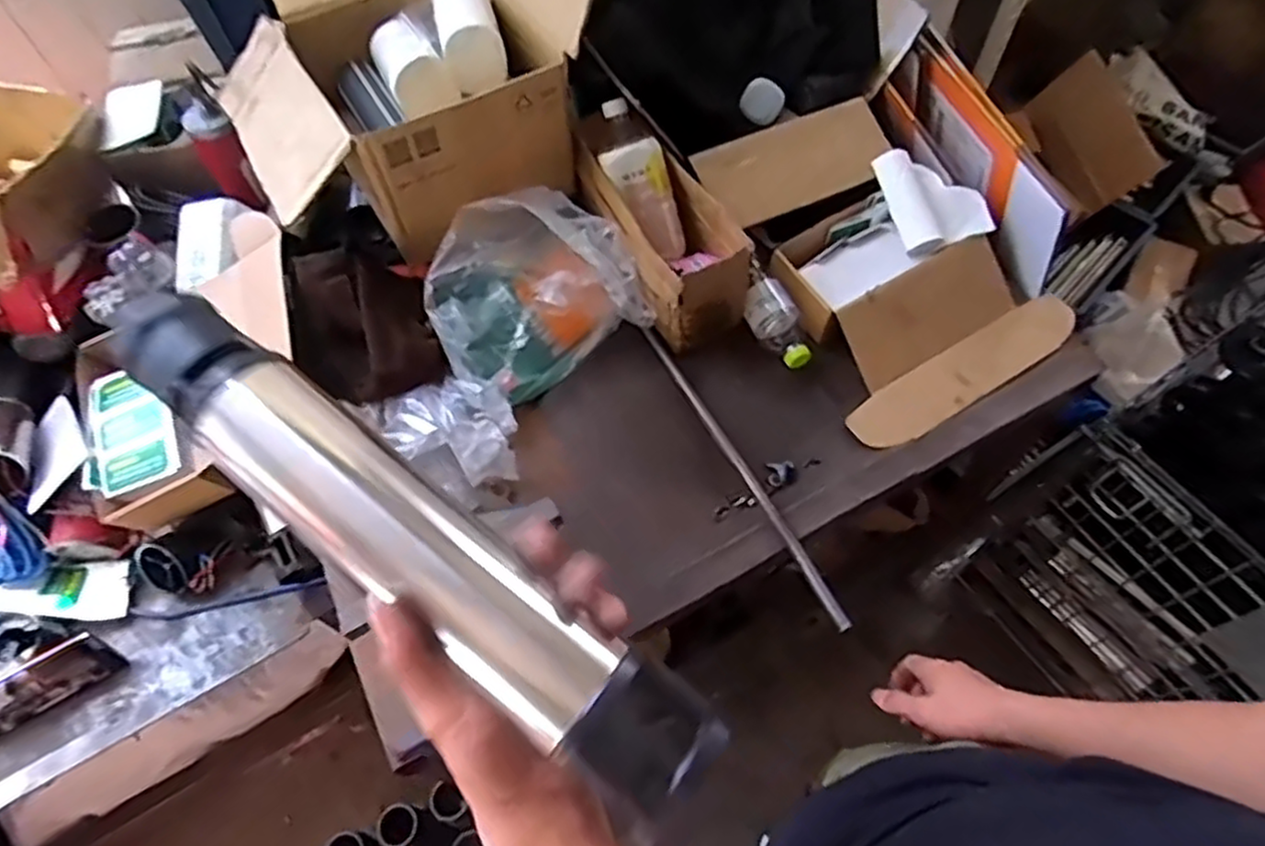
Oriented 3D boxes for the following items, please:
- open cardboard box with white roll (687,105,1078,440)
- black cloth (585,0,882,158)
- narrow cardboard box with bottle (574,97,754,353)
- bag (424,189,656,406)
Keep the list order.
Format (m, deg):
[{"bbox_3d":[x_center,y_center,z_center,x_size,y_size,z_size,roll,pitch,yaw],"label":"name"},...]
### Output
[{"bbox_3d":[0.339,-0.230,0.967,0.339,0.132,0.440,-26,62,-13],"label":"open cardboard box with white roll"},{"bbox_3d":[0.164,-0.579,1.004,0.402,0.185,0.351,8,60,7],"label":"black cloth"},{"bbox_3d":[0.032,-0.263,0.928,0.128,0.142,0.312,-31,70,-4],"label":"narrow cardboard box with bottle"},{"bbox_3d":[-0.124,-0.161,0.890,0.244,0.176,0.177,-33,63,-16],"label":"bag"}]

